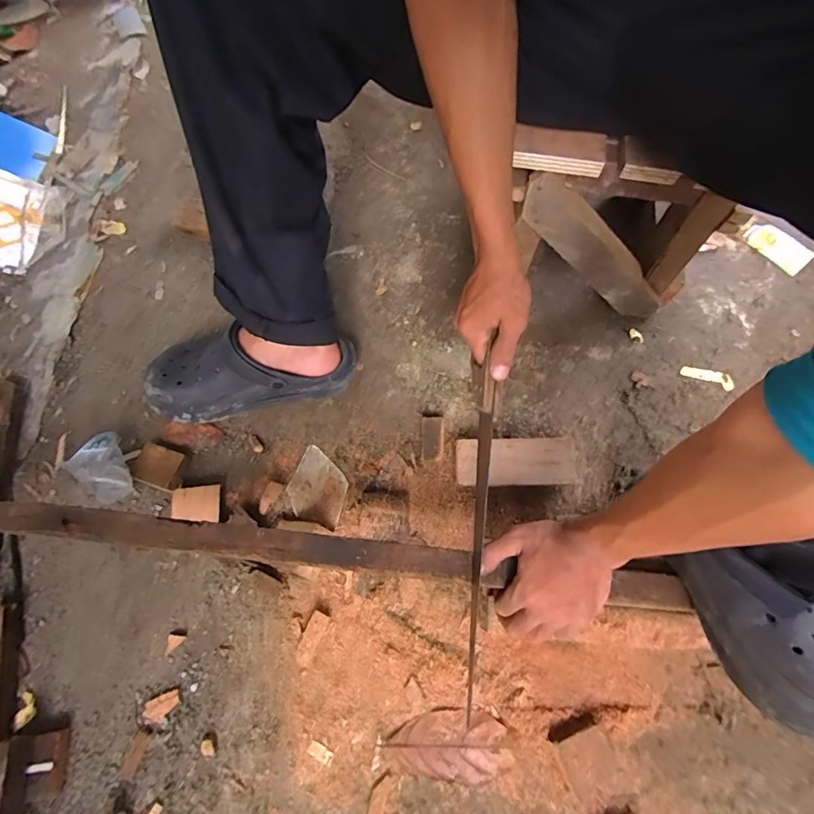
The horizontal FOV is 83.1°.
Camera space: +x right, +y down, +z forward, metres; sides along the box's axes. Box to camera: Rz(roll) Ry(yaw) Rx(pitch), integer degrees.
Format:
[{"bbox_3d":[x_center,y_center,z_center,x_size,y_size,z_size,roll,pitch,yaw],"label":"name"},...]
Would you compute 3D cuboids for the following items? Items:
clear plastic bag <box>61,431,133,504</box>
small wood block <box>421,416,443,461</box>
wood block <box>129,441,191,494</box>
[{"bbox_3d":[-0.386,0.081,0.595,0.067,0.051,0.078,31,72,12],"label":"clear plastic bag"},{"bbox_3d":[0.033,0.040,0.623,0.029,0.016,0.061,3,69,2],"label":"small wood block"},{"bbox_3d":[-0.323,0.080,0.607,0.061,0.029,0.051,17,70,7],"label":"wood block"}]

